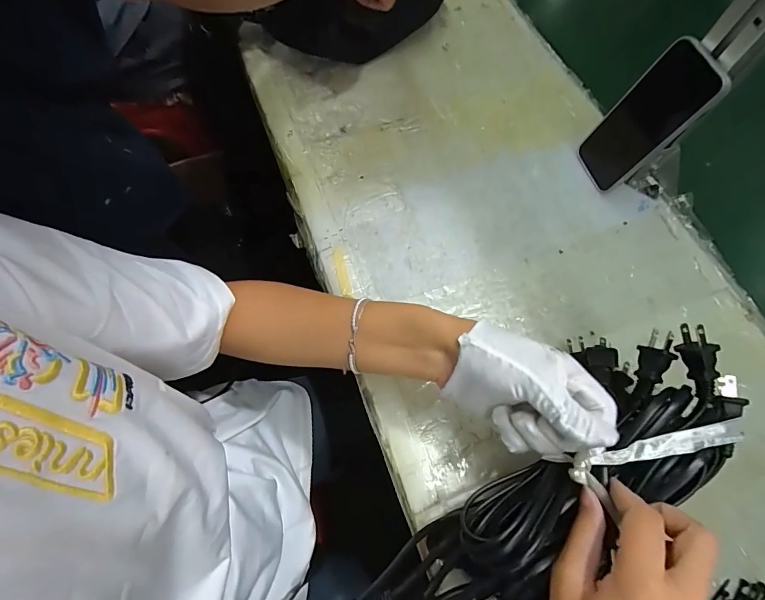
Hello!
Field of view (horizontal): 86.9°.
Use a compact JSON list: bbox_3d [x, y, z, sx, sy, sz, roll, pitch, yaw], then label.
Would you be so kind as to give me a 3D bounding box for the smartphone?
[{"bbox_3d":[0.275,-0.188,0.431,0.010,0.149,0.074,-5,66,-22],"label":"smartphone"}]

